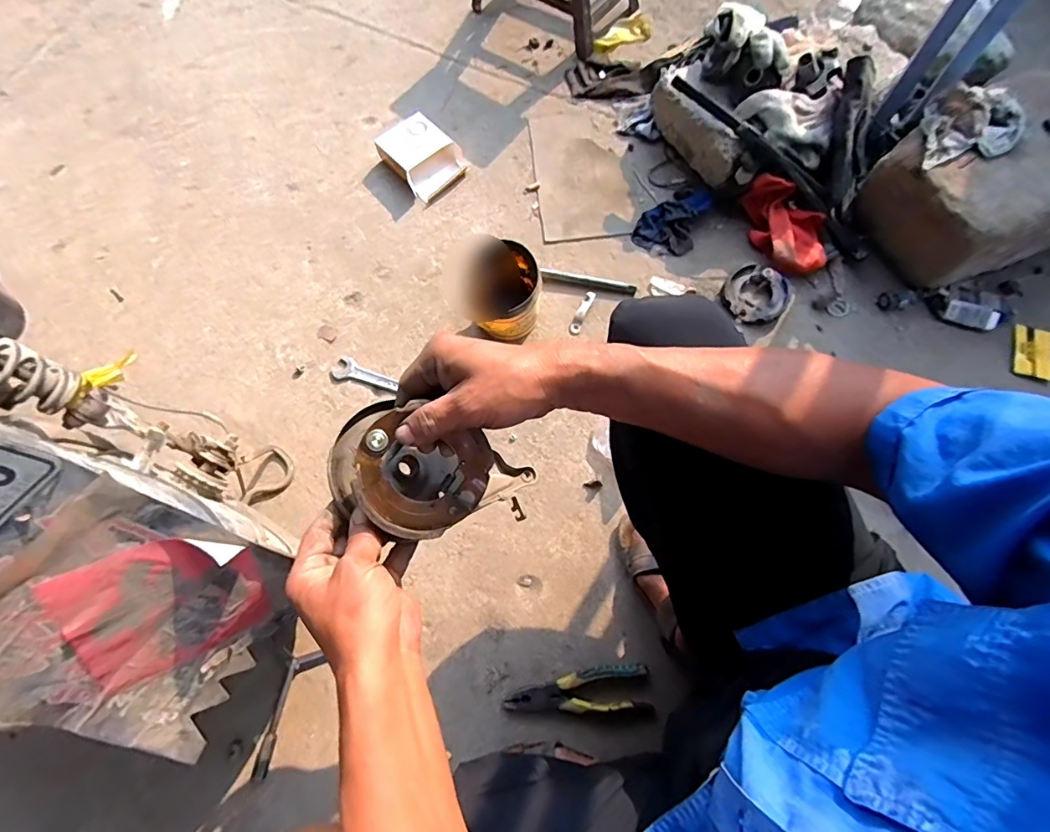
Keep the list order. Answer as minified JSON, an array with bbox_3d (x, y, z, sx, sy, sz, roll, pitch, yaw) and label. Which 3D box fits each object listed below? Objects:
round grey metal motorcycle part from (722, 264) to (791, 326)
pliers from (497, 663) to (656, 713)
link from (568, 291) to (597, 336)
[{"bbox_3d":[0.365,-0.193,0.792,0.093,0.031,0.085,29,75,13],"label":"round grey metal motorcycle part"},{"bbox_3d":[0.067,0.354,0.642,0.183,0.021,0.056,-4,70,3],"label":"pliers"},{"bbox_3d":[0.093,-0.169,0.817,0.021,0.006,0.078,23,87,16],"label":"link"}]

